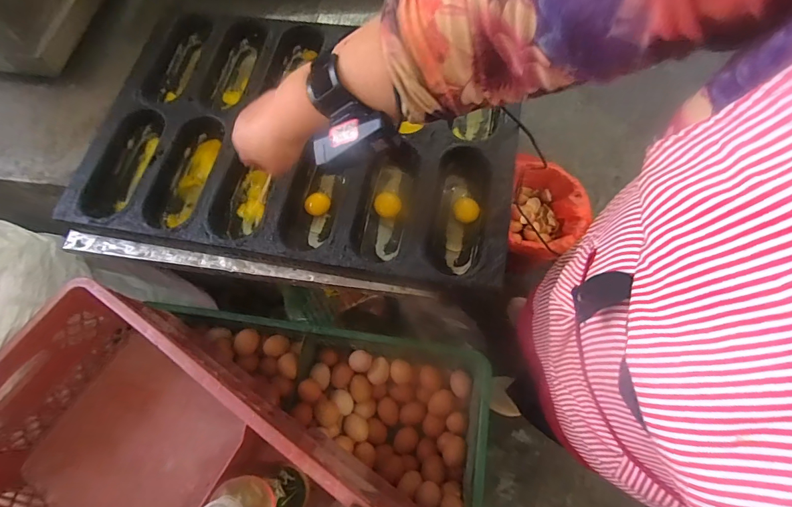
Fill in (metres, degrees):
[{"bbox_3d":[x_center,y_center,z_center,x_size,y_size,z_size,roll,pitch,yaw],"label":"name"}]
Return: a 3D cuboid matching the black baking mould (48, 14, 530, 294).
[{"bbox_3d":[-0.134,-0.170,0.596,0.601,0.054,0.408,11,69,7],"label":"black baking mould"}]

